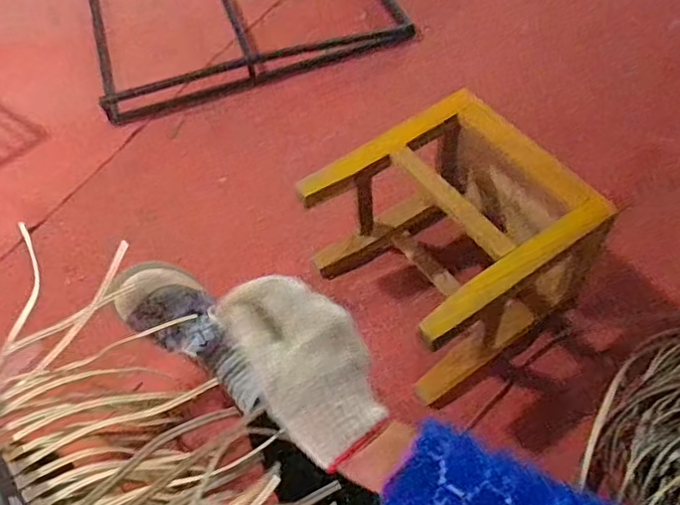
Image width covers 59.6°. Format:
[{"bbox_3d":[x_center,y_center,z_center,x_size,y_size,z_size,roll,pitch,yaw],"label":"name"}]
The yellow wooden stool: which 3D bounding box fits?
[{"bbox_3d":[0.139,-0.012,0.784,0.288,0.205,0.290,-37,61,-19],"label":"yellow wooden stool"}]

